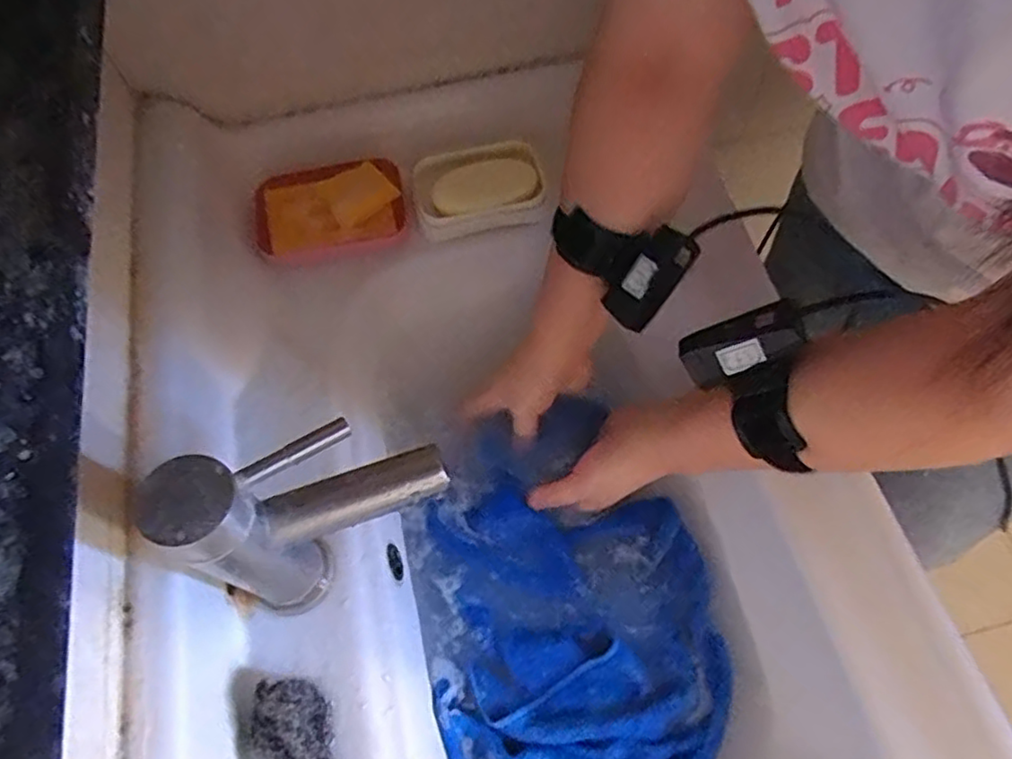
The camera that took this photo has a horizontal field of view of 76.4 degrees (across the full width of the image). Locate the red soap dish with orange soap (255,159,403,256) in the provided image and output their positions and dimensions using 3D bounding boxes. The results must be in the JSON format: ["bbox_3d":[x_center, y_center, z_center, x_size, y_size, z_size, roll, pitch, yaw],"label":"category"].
[{"bbox_3d":[-0.151,-0.151,0.557,0.123,0.023,0.078,-16,63,-5],"label":"red soap dish with orange soap"}]

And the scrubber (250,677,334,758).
[{"bbox_3d":[-0.126,0.216,0.383,0.042,0.032,0.075,-23,64,-8],"label":"scrubber"}]

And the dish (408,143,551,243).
[{"bbox_3d":[-0.025,-0.171,0.577,0.115,0.026,0.077,-20,64,-6],"label":"dish"}]

